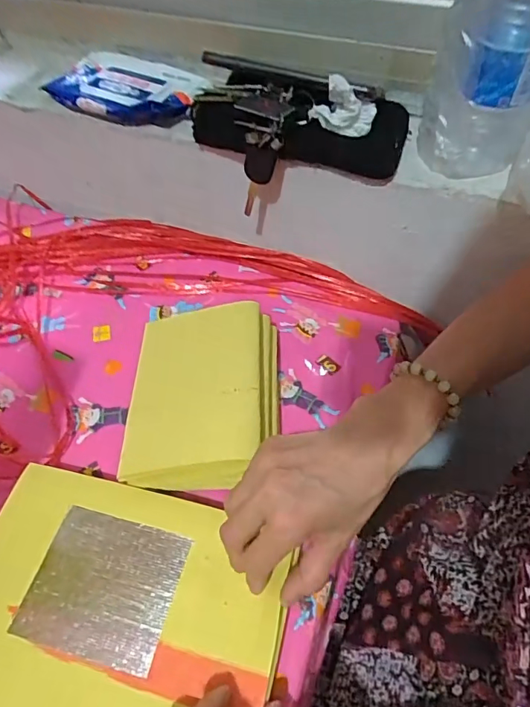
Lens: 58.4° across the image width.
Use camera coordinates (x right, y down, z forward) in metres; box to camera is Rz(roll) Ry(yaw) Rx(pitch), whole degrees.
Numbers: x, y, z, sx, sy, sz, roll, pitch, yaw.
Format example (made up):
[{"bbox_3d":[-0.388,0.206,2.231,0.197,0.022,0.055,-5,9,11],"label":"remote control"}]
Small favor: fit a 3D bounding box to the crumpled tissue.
[{"bbox_3d":[0.070,-0.225,0.426,0.059,0.049,0.019,10,55,9],"label":"crumpled tissue"}]

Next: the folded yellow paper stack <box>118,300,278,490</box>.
[{"bbox_3d":[-0.052,0.039,0.416,0.124,0.063,0.166,-2,54,2],"label":"folded yellow paper stack"}]

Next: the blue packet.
[{"bbox_3d":[-0.152,-0.278,0.511,0.162,0.025,0.072,21,57,17],"label":"blue packet"}]

